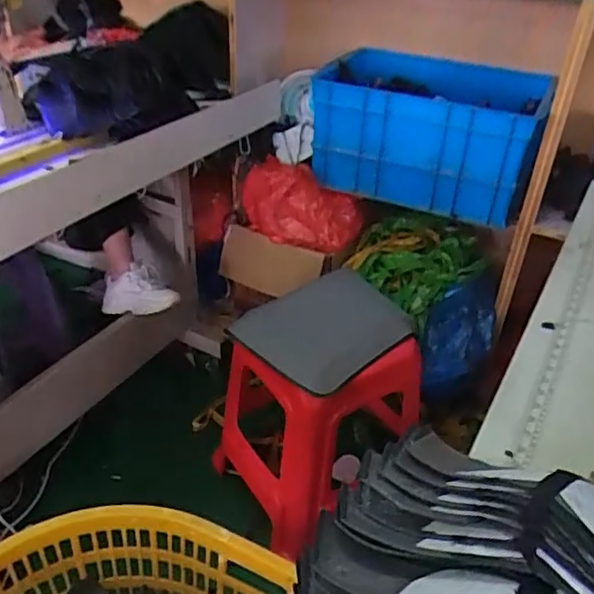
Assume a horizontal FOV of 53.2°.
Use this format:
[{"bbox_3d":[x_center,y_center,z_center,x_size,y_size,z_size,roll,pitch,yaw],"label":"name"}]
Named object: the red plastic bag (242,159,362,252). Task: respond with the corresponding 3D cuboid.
[{"bbox_3d":[-0.007,-0.260,1.735,0.386,0.218,0.110,19,38,22],"label":"red plastic bag"}]

